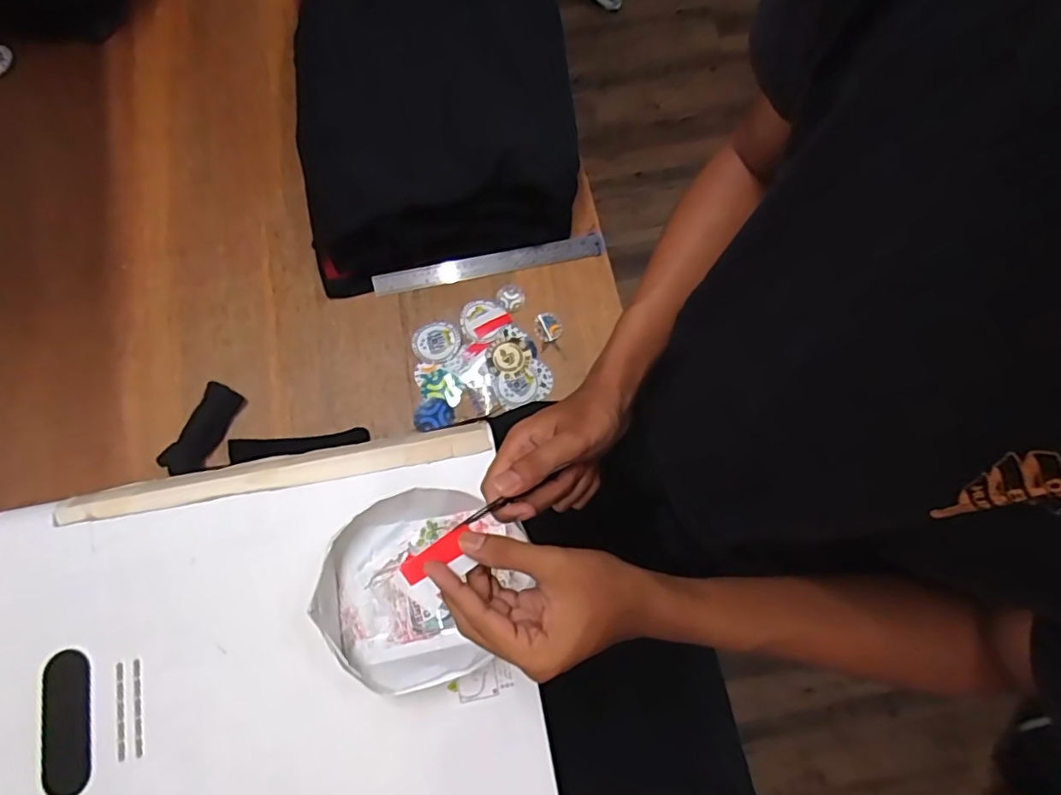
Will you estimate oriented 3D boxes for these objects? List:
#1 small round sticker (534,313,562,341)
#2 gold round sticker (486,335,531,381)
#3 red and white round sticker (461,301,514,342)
[{"bbox_3d":[0.024,-0.098,0.780,0.037,0.004,0.039,1,81,-6],"label":"small round sticker"},{"bbox_3d":[-0.030,-0.054,0.766,0.060,0.004,0.058,0,76,-1],"label":"gold round sticker"},{"bbox_3d":[-0.065,-0.107,0.778,0.062,0.004,0.063,0,76,-1],"label":"red and white round sticker"}]

